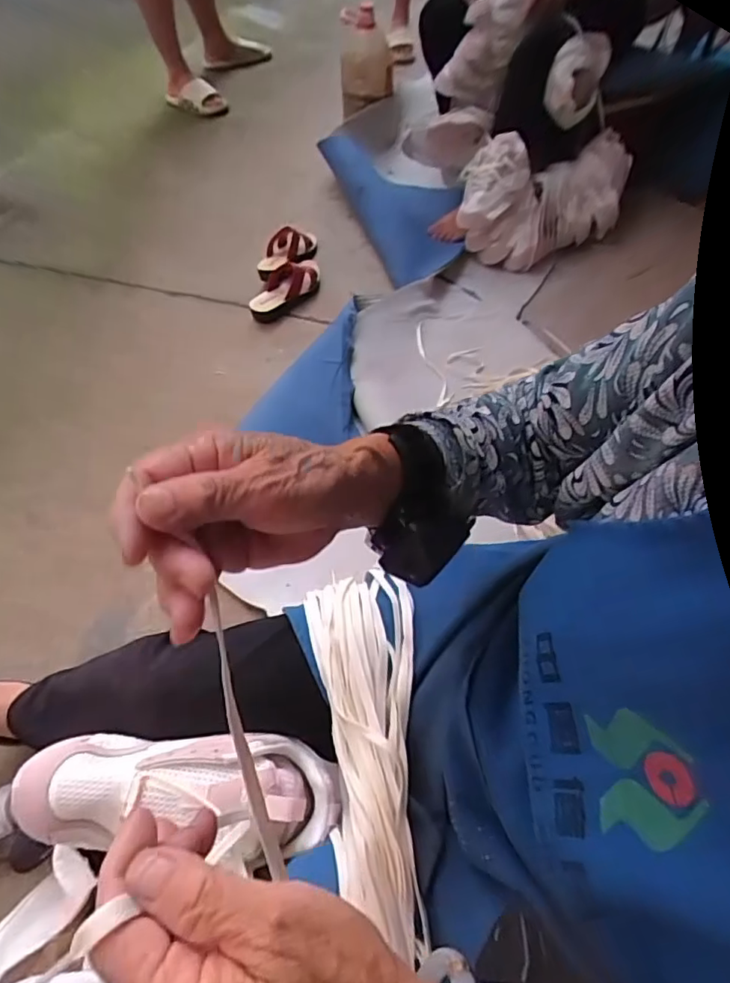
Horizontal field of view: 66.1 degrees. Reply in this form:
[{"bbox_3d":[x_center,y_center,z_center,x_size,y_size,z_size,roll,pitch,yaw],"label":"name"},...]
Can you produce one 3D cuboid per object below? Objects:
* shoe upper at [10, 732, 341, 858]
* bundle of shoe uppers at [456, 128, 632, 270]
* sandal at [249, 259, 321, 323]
[{"bbox_3d":[-0.142,0.242,0.436,0.241,0.072,0.097,6,54,-7],"label":"shoe upper"},{"bbox_3d":[0.447,-0.704,1.370,0.443,0.215,0.194,-9,57,-8],"label":"bundle of shoe uppers"},{"bbox_3d":[-0.186,-0.484,1.337,0.223,0.055,0.096,-38,65,-24],"label":"sandal"}]

